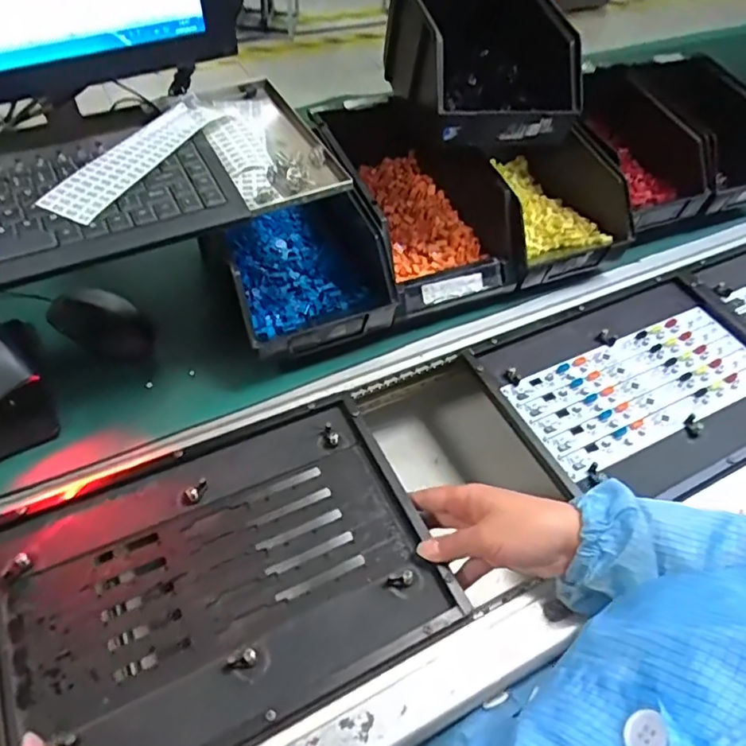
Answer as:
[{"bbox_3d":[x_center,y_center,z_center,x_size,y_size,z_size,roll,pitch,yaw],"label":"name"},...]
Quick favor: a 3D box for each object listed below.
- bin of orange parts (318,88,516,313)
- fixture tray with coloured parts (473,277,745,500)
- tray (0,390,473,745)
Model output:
[{"bbox_3d":[0.043,-0.211,0.640,0.164,0.118,0.281,-18,56,-19],"label":"bin of orange parts"},{"bbox_3d":[0.295,0.006,0.610,0.316,0.019,0.219,-23,57,-22],"label":"fixture tray with coloured parts"},{"bbox_3d":[-0.118,0.157,0.449,0.319,0.015,0.242,-22,57,-21],"label":"tray"}]

